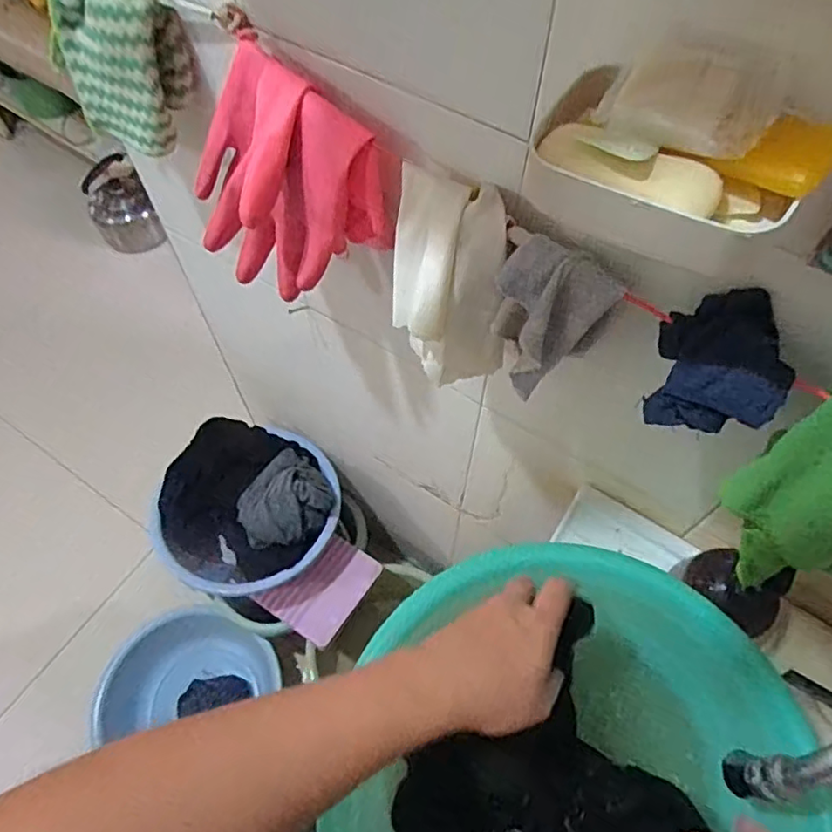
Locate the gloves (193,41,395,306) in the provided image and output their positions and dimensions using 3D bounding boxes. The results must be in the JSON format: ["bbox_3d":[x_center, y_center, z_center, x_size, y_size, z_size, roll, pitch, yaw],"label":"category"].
[{"bbox_3d":[-0.109,-0.181,0.488,0.160,0.150,0.093,33,66,18],"label":"gloves"}]

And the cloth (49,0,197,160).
[{"bbox_3d":[-0.257,-0.308,0.526,0.123,0.135,0.056,26,64,14],"label":"cloth"}]

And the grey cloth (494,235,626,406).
[{"bbox_3d":[0.096,-0.063,0.439,0.082,0.122,0.052,18,62,10],"label":"grey cloth"}]

